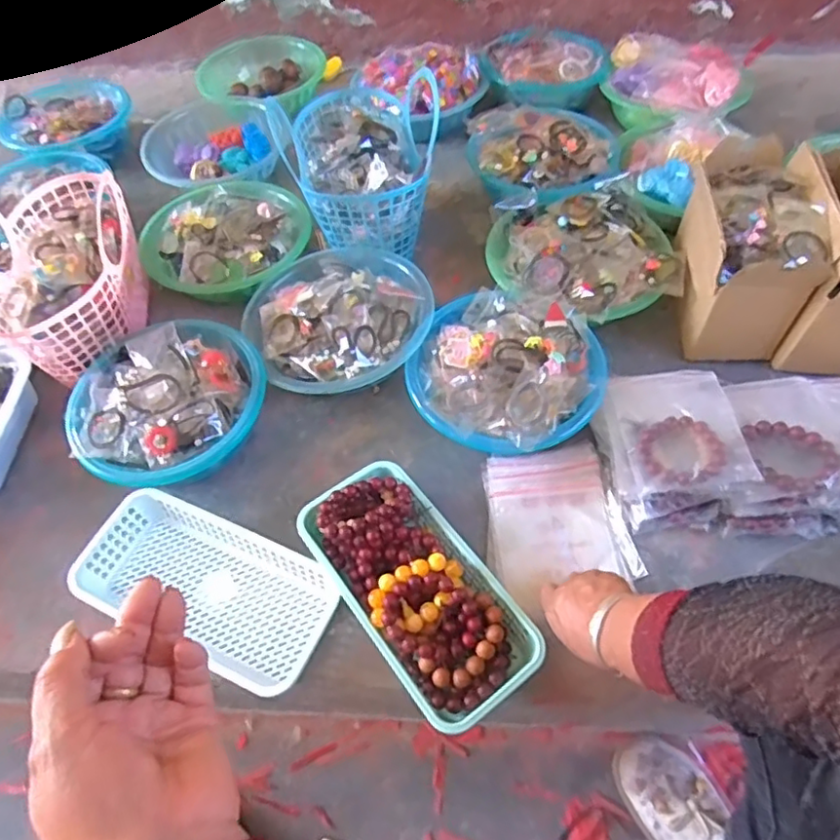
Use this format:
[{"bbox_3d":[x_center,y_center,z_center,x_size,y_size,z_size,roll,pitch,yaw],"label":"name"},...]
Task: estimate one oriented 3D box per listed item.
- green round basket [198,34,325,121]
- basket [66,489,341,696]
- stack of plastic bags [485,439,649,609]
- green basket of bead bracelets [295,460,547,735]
[{"bbox_3d":[-0.306,-0.637,1.147,0.222,0.060,0.225,6,56,7],"label":"green round basket"},{"bbox_3d":[-0.221,0.174,0.634,0.267,0.043,0.132,20,59,16],"label":"basket"},{"bbox_3d":[0.145,0.107,0.664,0.146,0.030,0.157,-13,56,-6],"label":"stack of plastic bags"},{"bbox_3d":[-0.007,0.161,0.605,0.126,0.062,0.263,-33,60,-18],"label":"green basket of bead bracelets"}]

